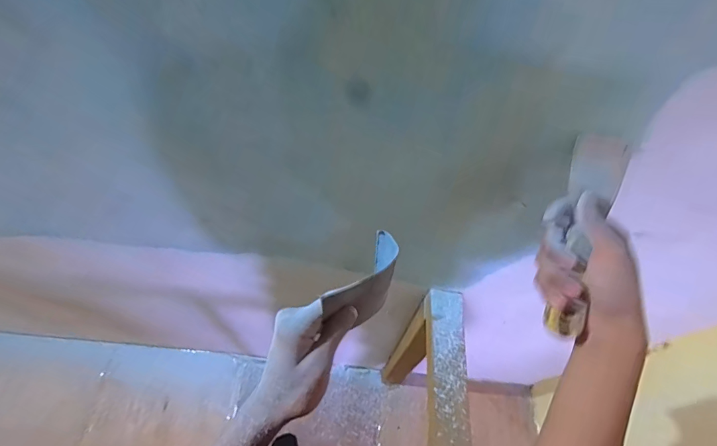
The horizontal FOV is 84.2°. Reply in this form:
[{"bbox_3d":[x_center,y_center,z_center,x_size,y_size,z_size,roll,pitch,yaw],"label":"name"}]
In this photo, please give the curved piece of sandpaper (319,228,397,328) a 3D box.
[{"bbox_3d":[0.007,0.062,0.381,0.034,0.104,0.094,33,61,15],"label":"curved piece of sandpaper"}]

